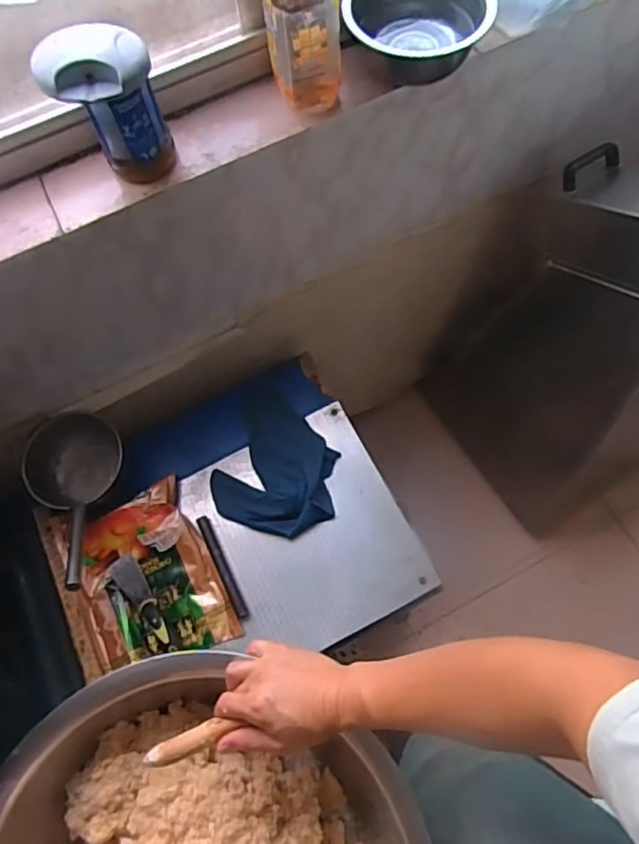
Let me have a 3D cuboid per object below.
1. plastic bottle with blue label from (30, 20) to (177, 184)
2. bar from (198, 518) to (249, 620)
[{"bbox_3d":[-0.243,-0.366,0.674,0.112,0.160,0.090,-24,68,-7],"label":"plastic bottle with blue label"},{"bbox_3d":[-0.165,0.243,0.969,0.017,0.008,0.186,-26,68,-8],"label":"bar"}]

